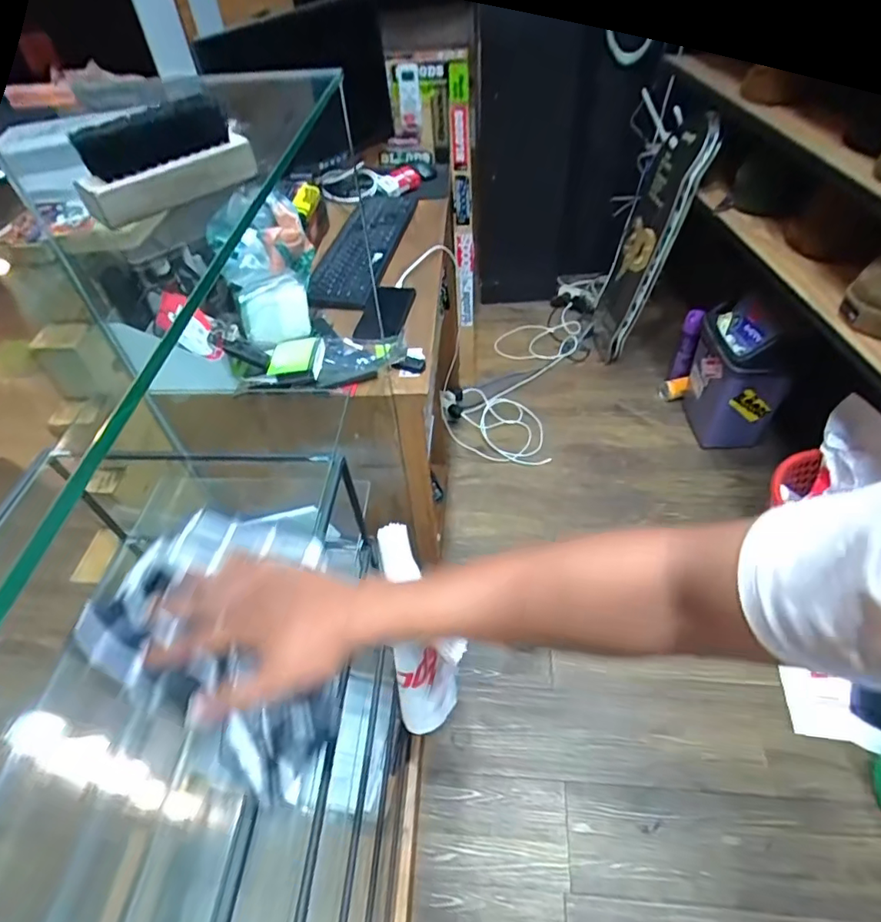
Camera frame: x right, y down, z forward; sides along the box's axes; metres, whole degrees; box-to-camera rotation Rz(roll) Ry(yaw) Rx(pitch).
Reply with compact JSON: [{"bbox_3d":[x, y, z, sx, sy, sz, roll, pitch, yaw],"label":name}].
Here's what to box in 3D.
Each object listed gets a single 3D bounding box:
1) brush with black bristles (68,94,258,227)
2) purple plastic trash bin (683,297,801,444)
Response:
[{"bbox_3d":[-0.158,-0.174,0.307,0.033,0.043,0.095,31,57,27],"label":"brush with black bristles"},{"bbox_3d":[0.862,-0.252,1.609,0.167,0.398,0.269,-17,50,-10],"label":"purple plastic trash bin"}]

